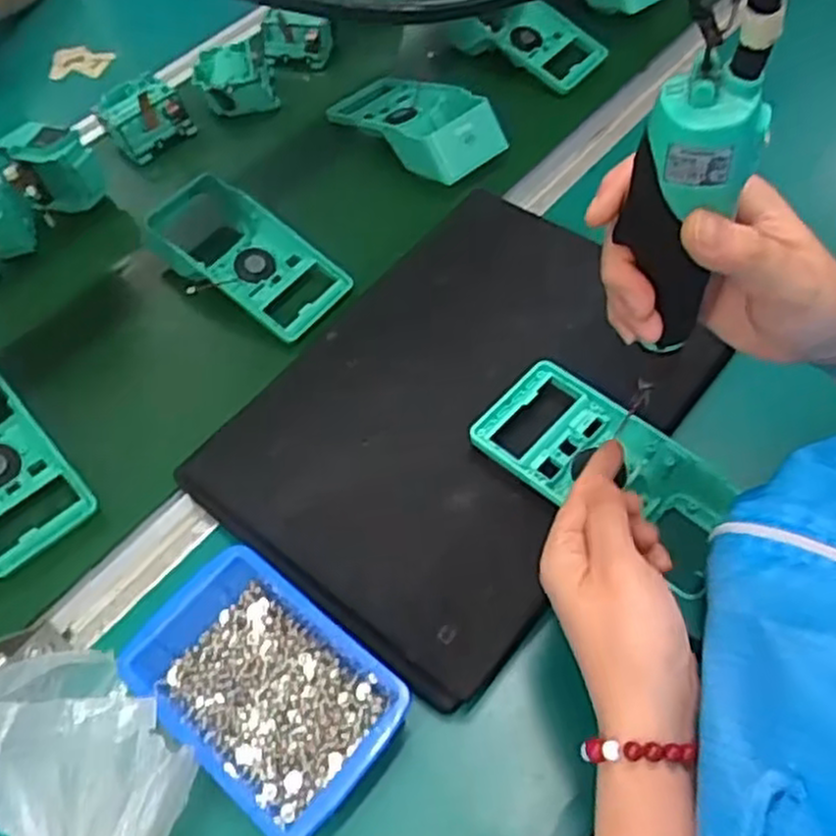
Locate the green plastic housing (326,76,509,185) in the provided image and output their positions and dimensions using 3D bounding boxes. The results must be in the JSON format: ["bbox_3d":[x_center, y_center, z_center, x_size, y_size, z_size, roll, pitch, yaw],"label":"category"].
[{"bbox_3d":[-0.005,-0.291,0.737,0.088,0.045,0.187,-36,62,-18],"label":"green plastic housing"}]

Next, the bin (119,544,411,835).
[{"bbox_3d":[-0.085,0.157,0.441,0.147,0.058,0.100,34,66,23],"label":"bin"}]

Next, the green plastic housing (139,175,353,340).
[{"bbox_3d":[-0.151,-0.133,0.660,0.184,0.052,0.088,32,65,22],"label":"green plastic housing"}]

